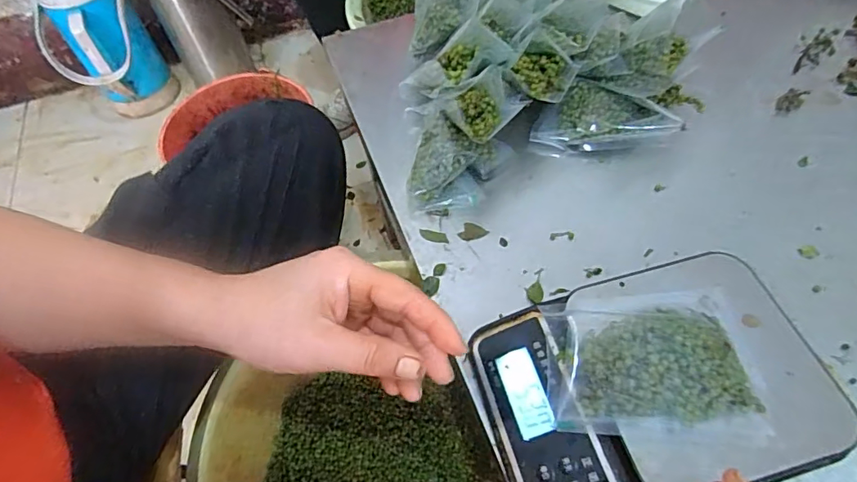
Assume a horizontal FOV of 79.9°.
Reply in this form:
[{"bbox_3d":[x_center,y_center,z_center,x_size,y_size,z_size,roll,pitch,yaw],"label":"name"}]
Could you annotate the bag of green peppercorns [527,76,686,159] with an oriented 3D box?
[{"bbox_3d":[0.175,-0.112,0.515,0.122,0.038,0.078,27,63,21],"label":"bag of green peppercorns"}]

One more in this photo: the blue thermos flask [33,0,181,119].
[{"bbox_3d":[-0.697,-0.419,1.088,0.193,0.369,0.175,-35,61,-17],"label":"blue thermos flask"}]

